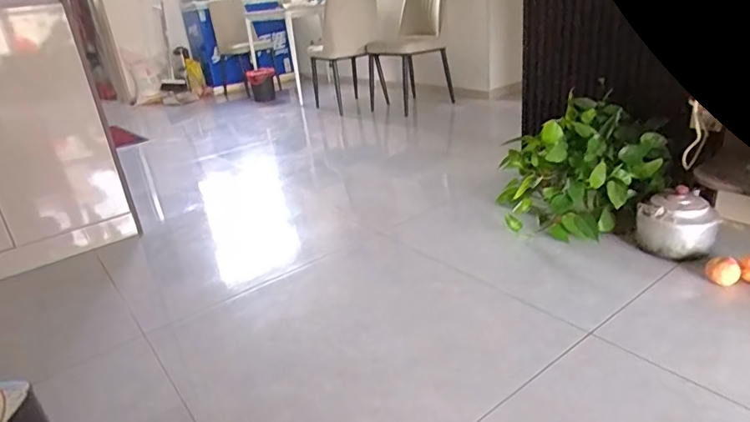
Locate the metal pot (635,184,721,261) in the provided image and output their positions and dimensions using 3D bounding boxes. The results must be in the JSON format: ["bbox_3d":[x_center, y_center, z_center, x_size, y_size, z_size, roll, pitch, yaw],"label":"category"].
[{"bbox_3d":[0.834,0.032,1.400,0.188,0.142,0.153,7,28,30],"label":"metal pot"}]

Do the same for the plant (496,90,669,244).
[{"bbox_3d":[0.662,-0.157,1.686,0.445,0.351,0.459,-3,24,10],"label":"plant"}]

